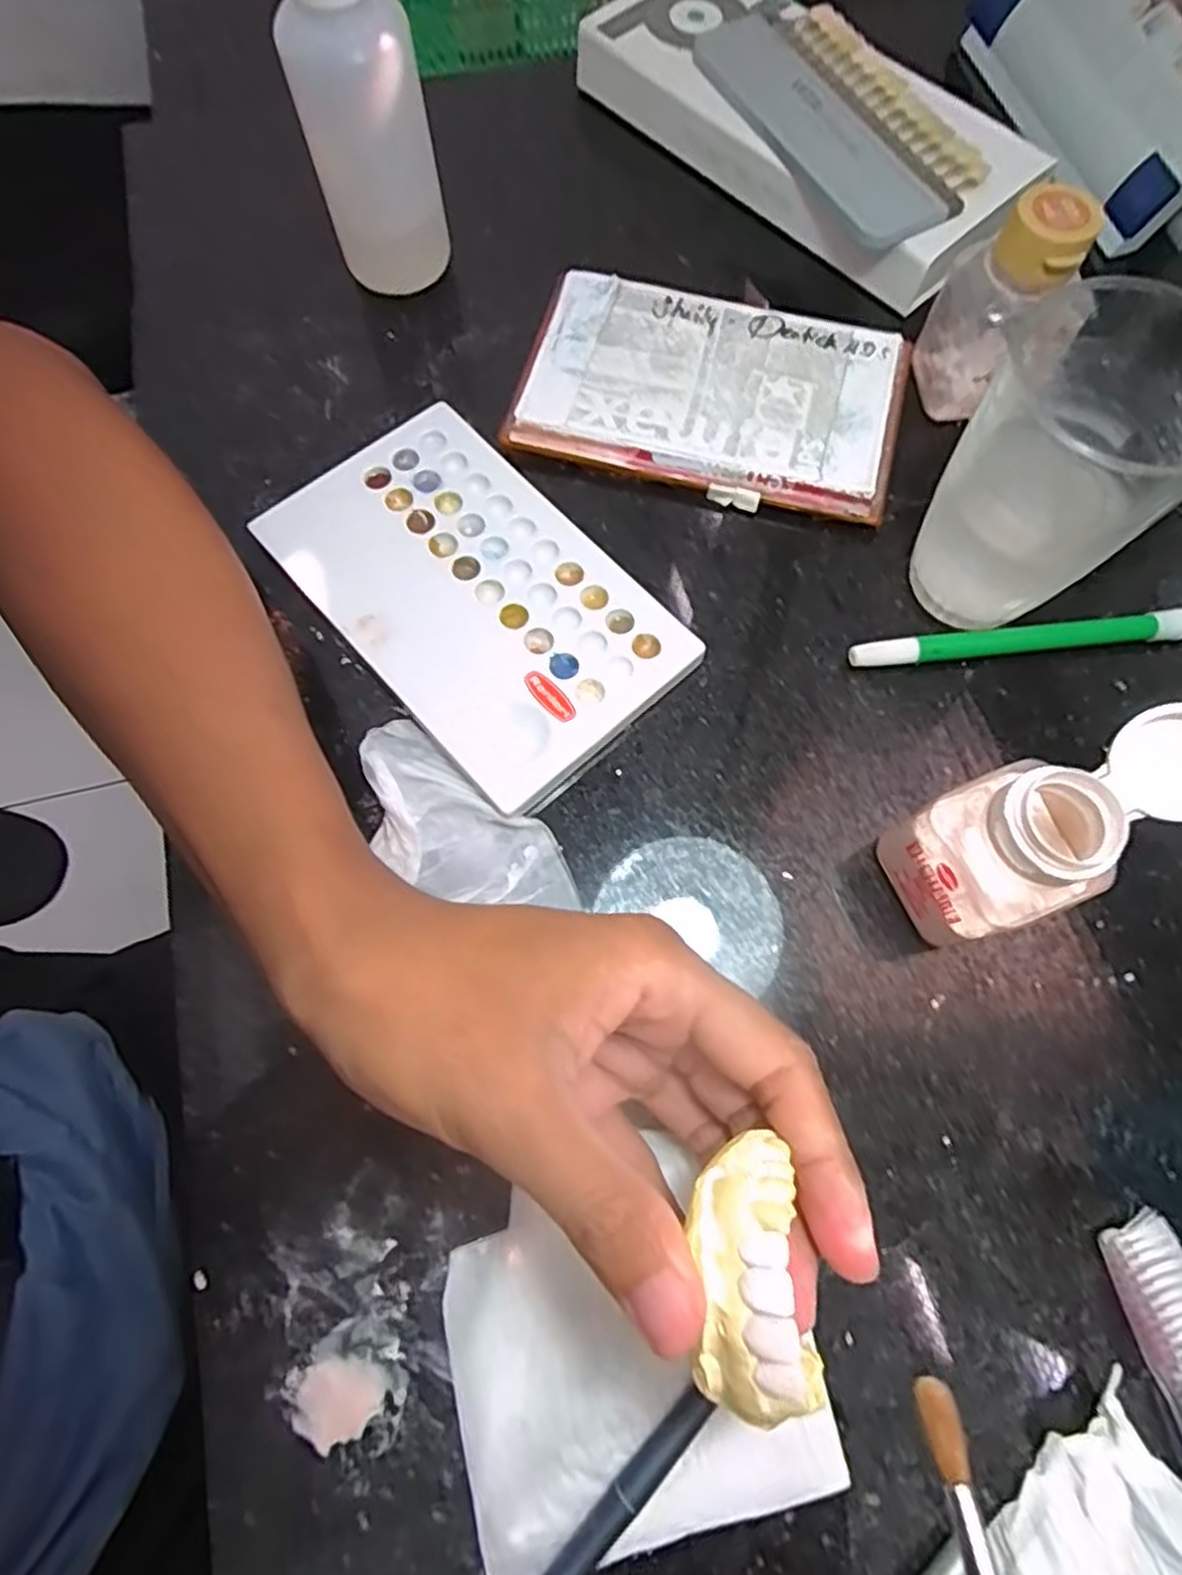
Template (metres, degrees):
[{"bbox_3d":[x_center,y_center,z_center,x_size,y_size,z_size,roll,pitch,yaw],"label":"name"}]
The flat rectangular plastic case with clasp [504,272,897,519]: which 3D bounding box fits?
[{"bbox_3d":[0.049,-0.162,0.295,0.150,0.009,0.091,12,73,3],"label":"flat rectangular plastic case with clasp"}]

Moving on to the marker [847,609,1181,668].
[{"bbox_3d":[0.167,-0.054,0.266,0.144,0.012,0.010,-5,71,-1],"label":"marker"}]

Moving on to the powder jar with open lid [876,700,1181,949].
[{"bbox_3d":[0.129,0.013,0.208,0.066,0.076,0.040,-22,73,-7],"label":"powder jar with open lid"}]

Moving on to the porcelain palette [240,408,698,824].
[{"bbox_3d":[-0.043,-0.071,0.269,0.094,0.012,0.152,-41,76,-12],"label":"porcelain palette"}]

